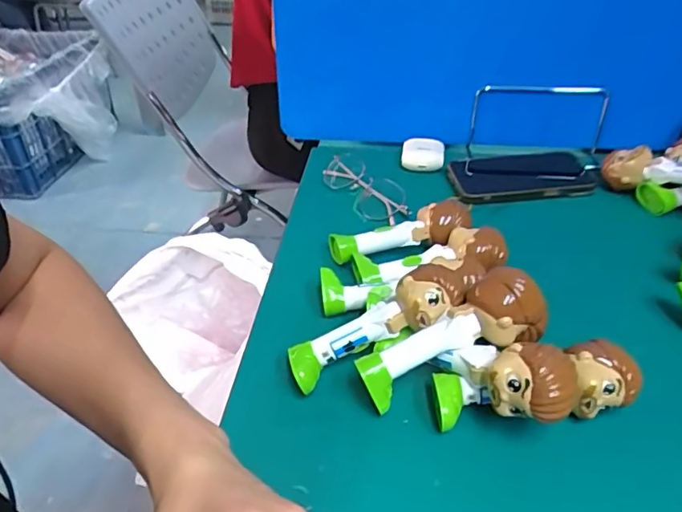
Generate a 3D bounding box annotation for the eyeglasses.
[{"bbox_3d":[0.025,-0.070,0.550,0.050,0.023,0.131,-17,39,-22],"label":"eyeglasses"}]

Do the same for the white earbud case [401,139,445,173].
[{"bbox_3d":[0.093,-0.118,0.601,0.048,0.021,0.046,6,36,9],"label":"white earbud case"}]

